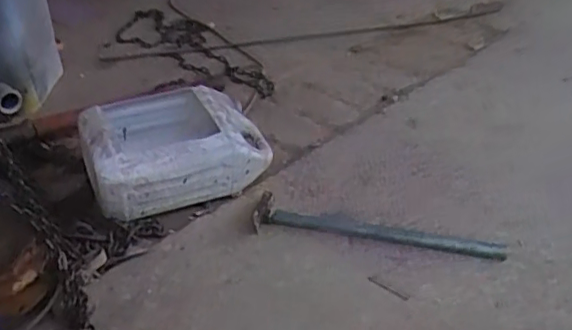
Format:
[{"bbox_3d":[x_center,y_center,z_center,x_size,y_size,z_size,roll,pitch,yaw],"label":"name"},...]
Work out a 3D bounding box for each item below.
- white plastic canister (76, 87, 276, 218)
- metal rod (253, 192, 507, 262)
[{"bbox_3d":[-0.225,-0.023,1.203,0.390,0.171,0.263,-8,36,-10],"label":"white plastic canister"},{"bbox_3d":[0.165,0.111,1.090,0.452,0.025,0.071,7,37,11],"label":"metal rod"}]

